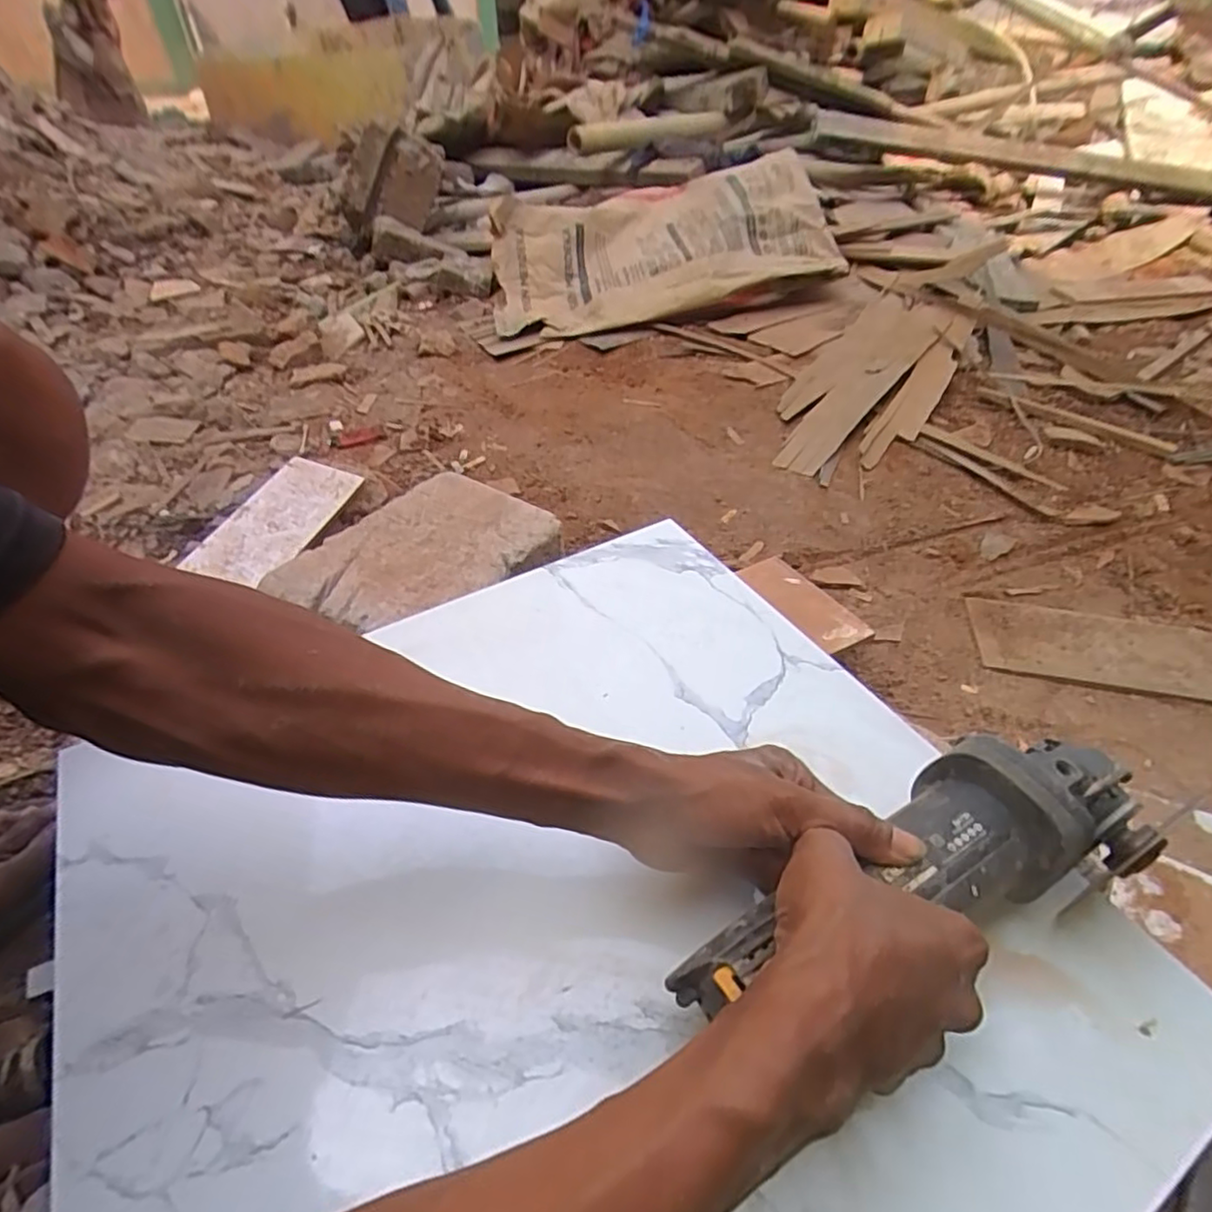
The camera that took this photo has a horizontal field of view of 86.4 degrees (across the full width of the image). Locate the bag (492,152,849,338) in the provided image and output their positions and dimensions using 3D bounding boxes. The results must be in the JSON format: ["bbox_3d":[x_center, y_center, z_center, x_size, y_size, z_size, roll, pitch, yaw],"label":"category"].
[{"bbox_3d":[0.112,-0.740,1.288,0.693,0.184,0.431,-9,46,-10],"label":"bag"}]

